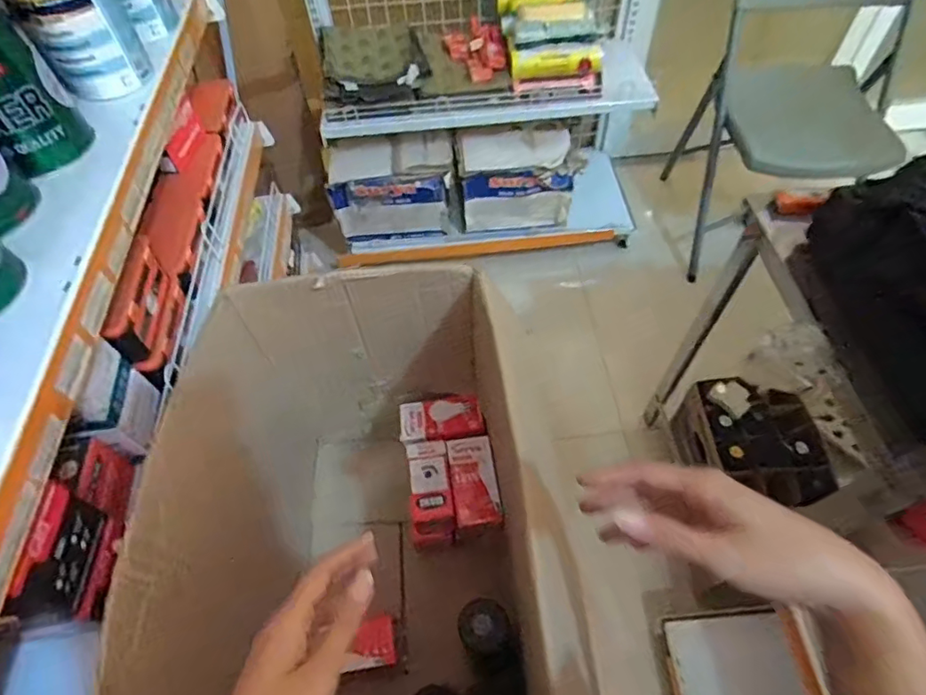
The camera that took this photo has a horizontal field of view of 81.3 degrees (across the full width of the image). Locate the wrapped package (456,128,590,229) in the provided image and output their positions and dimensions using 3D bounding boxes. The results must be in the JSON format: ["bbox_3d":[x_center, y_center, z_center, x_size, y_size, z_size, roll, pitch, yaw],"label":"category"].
[{"bbox_3d":[0.182,-0.554,1.755,0.373,0.245,0.275,-4,56,-1],"label":"wrapped package"}]

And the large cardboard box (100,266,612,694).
[{"bbox_3d":[-0.095,0.278,0.660,0.378,0.466,0.609,-8,56,-3],"label":"large cardboard box"}]

